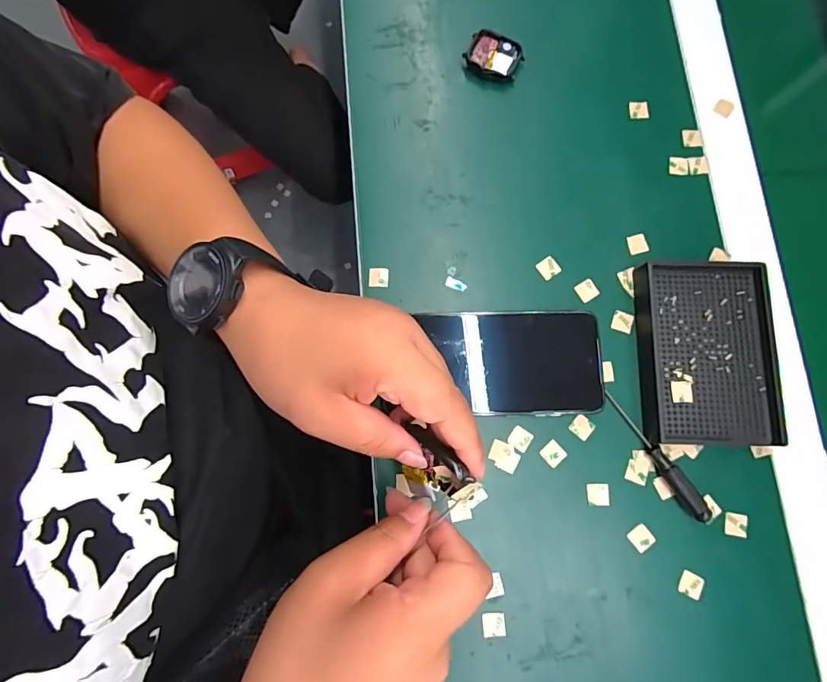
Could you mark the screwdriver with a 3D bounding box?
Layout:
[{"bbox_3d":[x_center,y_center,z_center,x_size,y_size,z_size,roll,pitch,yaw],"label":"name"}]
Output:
[{"bbox_3d":[0.178,0.083,0.328,0.012,0.015,0.105,-34,82,-6],"label":"screwdriver"}]

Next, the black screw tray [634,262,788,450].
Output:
[{"bbox_3d":[0.224,0.010,0.339,0.096,0.020,0.136,3,80,0],"label":"black screw tray"}]

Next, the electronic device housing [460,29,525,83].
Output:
[{"bbox_3d":[0.069,-0.246,0.389,0.047,0.014,0.037,25,81,4],"label":"electronic device housing"}]

